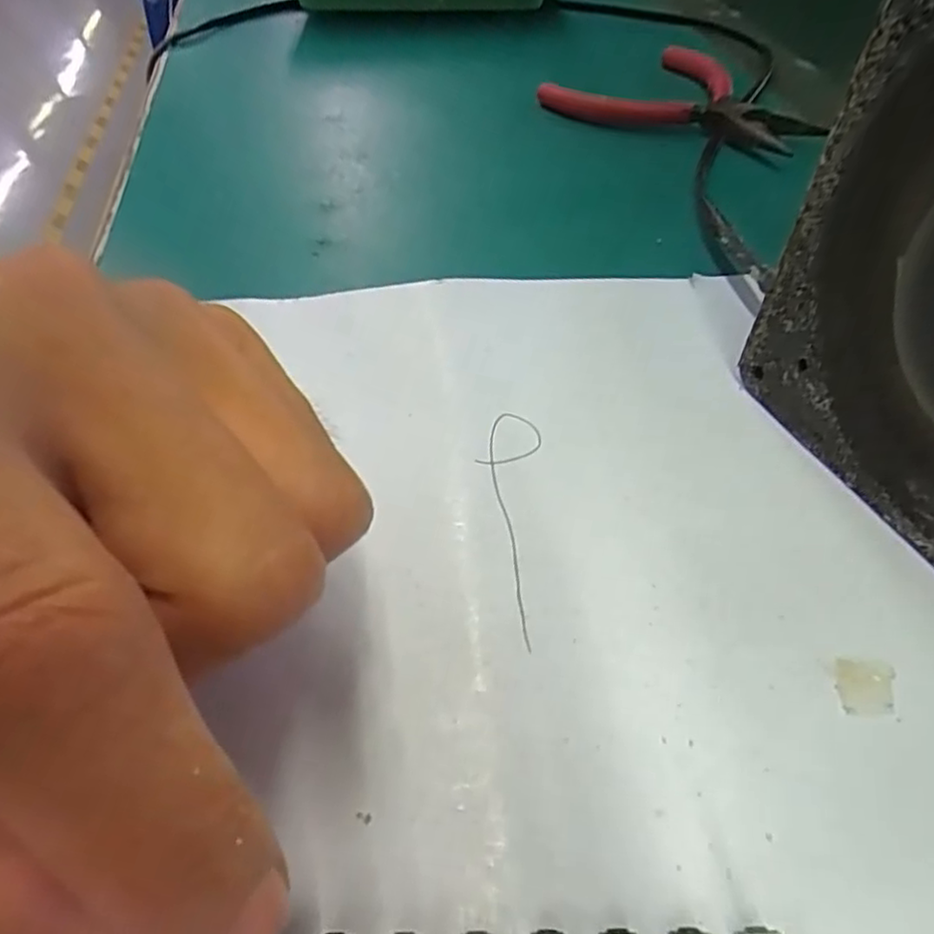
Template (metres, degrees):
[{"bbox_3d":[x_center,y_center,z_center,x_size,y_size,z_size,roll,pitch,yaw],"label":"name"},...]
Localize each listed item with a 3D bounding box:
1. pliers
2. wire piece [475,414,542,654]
[{"bbox_3d":[0.097,-0.163,0.308,0.086,0.013,0.115,-26,53,-21],"label":"pliers"},{"bbox_3d":[0.009,0.012,0.163,0.016,0.004,0.067,7,52,1],"label":"wire piece"}]

